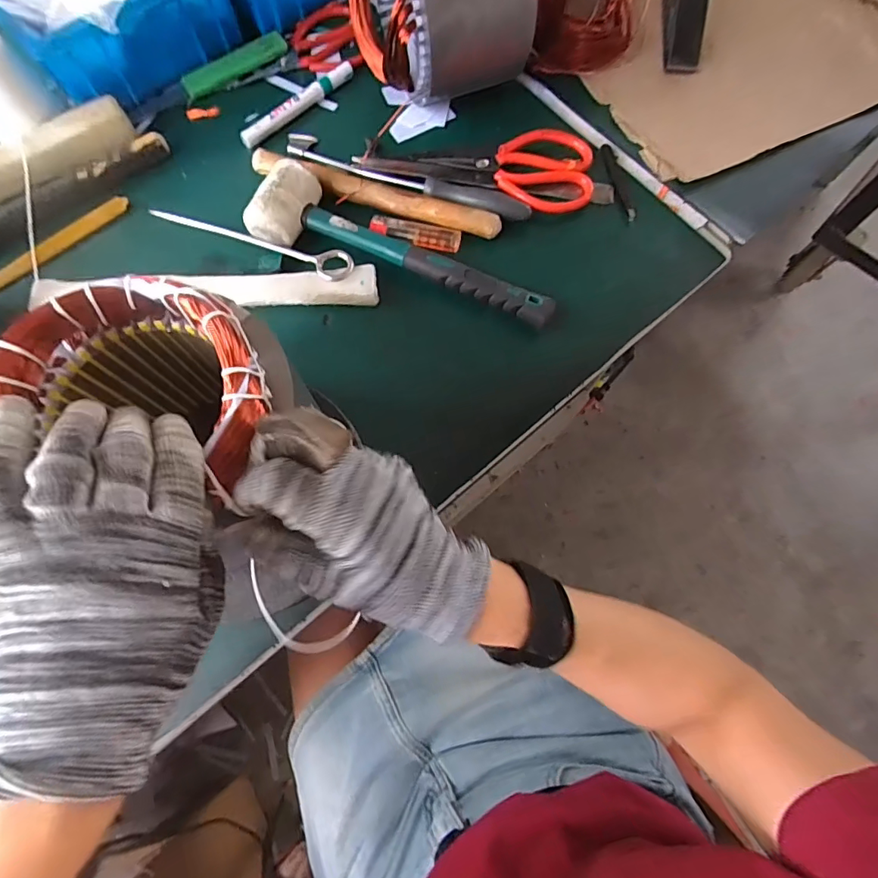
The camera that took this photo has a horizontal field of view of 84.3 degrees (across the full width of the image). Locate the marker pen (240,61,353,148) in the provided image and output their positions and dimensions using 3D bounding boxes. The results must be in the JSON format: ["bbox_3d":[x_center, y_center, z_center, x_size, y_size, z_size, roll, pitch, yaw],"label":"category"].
[{"bbox_3d":[-0.146,-0.350,0.507,0.017,0.017,0.144,43,77,12],"label":"marker pen"}]

